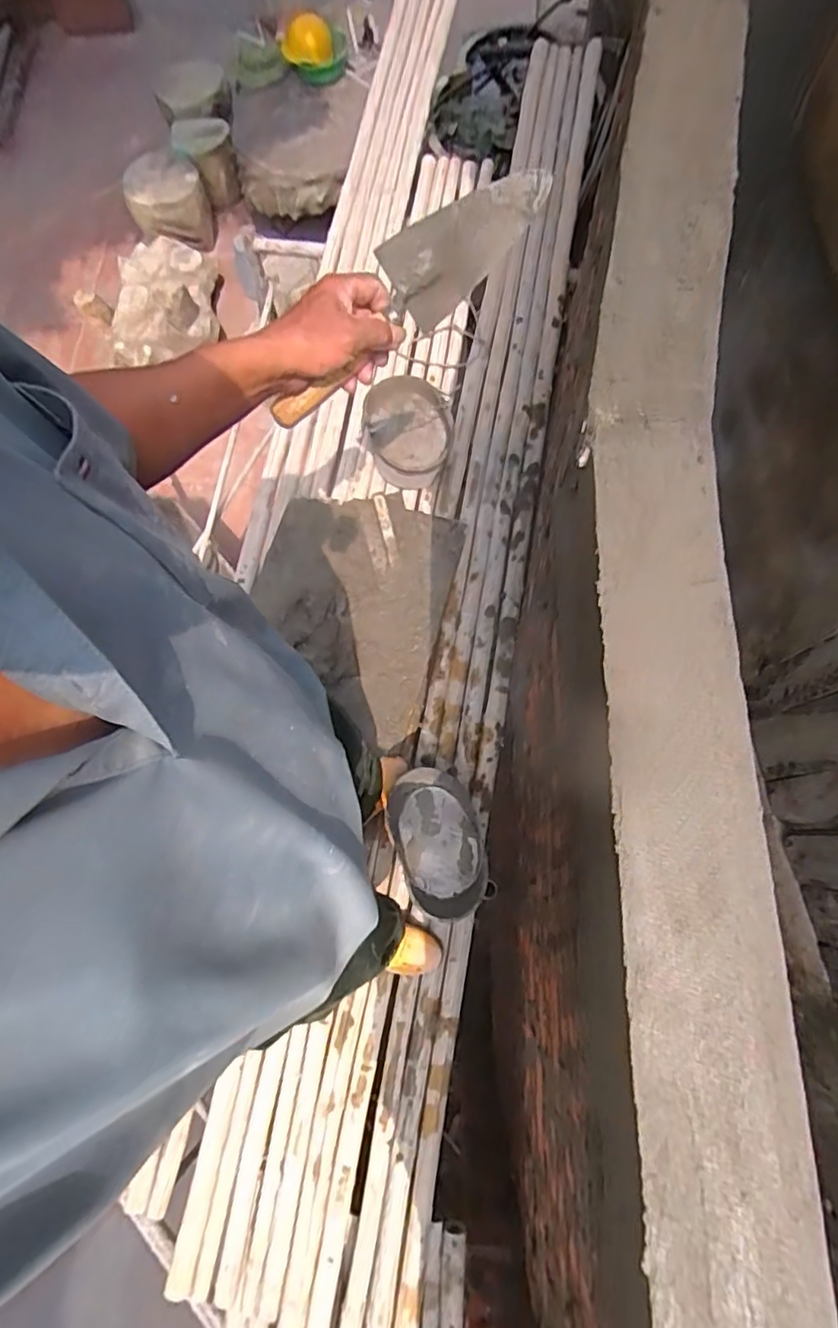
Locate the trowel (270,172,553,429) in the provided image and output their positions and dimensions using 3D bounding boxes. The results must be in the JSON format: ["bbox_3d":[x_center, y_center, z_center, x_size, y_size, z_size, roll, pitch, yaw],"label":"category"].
[{"bbox_3d":[-0.018,-0.341,0.570,0.302,0.075,0.069,-44,78,2],"label":"trowel"}]

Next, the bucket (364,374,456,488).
[{"bbox_3d":[-0.024,-0.606,1.563,0.225,0.134,0.253,-11,75,-1],"label":"bucket"}]

